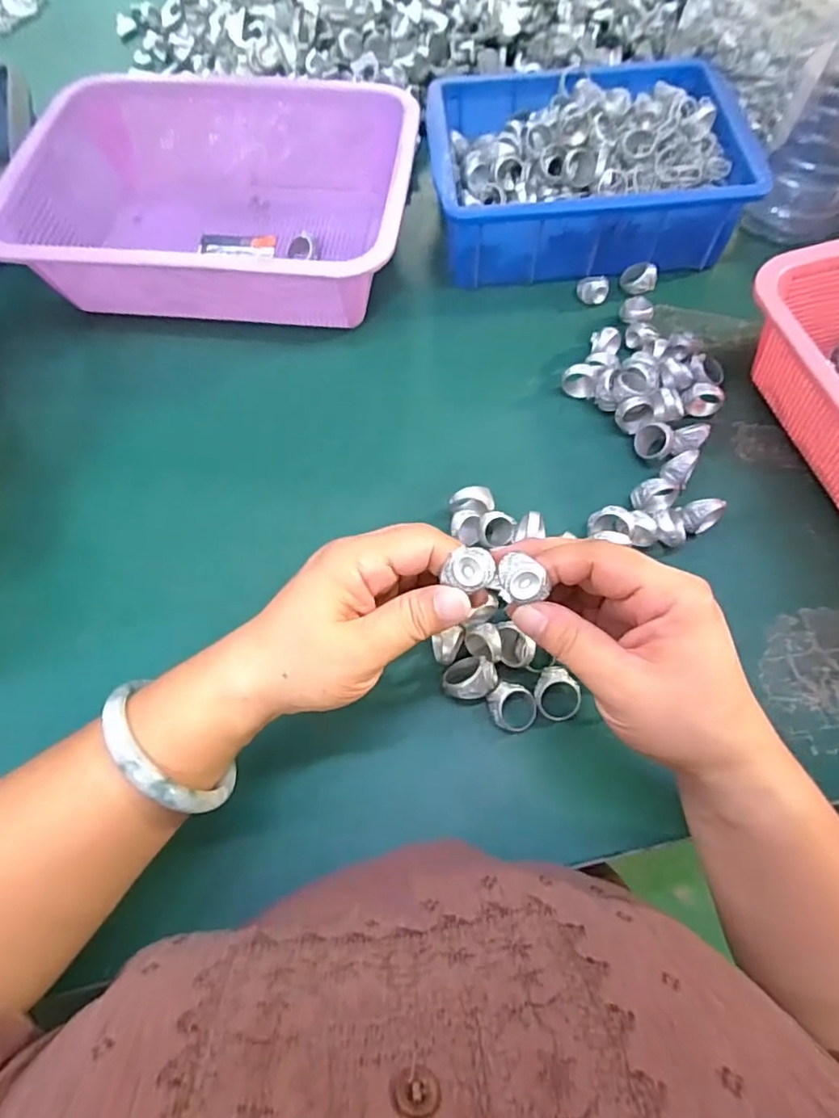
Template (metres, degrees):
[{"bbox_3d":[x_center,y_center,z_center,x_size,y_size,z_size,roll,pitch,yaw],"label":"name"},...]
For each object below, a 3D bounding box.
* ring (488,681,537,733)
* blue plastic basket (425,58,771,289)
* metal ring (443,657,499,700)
[{"bbox_3d":[0.054,0.084,0.325,0.027,0.015,0.027,0,66,1],"label":"ring"},{"bbox_3d":[0.131,-0.323,0.476,0.238,0.081,0.173,-5,66,-1],"label":"blue plastic basket"},{"bbox_3d":[0.029,0.070,0.330,0.029,0.021,0.027,0,66,1],"label":"metal ring"}]

